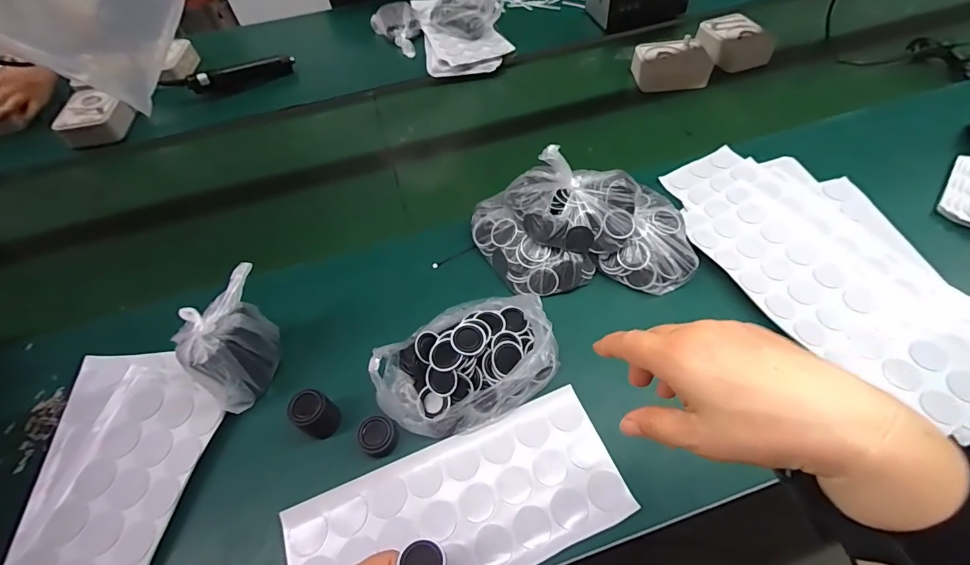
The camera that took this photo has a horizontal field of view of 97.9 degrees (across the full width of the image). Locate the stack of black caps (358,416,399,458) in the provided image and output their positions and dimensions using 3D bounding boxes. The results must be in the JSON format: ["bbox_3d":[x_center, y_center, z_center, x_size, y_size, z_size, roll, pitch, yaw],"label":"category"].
[{"bbox_3d":[-0.114,0.163,0.450,0.039,0.019,0.036,7,56,9],"label":"stack of black caps"}]

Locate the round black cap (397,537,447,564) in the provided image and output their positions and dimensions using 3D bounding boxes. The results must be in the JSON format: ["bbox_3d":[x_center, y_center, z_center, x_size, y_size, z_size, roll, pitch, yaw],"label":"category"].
[{"bbox_3d":[-0.050,0.225,0.340,0.037,0.007,0.031,24,60,19],"label":"round black cap"}]

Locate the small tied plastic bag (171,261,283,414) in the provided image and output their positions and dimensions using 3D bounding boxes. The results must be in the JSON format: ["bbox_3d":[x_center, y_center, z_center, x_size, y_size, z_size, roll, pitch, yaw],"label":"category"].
[{"bbox_3d":[-0.274,0.067,0.465,0.056,0.124,0.117,-1,55,4],"label":"small tied plastic bag"}]

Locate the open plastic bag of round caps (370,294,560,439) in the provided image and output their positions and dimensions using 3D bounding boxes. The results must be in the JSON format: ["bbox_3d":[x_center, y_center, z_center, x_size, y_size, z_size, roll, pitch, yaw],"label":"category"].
[{"bbox_3d":[-0.026,0.082,0.477,0.200,0.075,0.139,-24,57,-12],"label":"open plastic bag of round caps"}]

